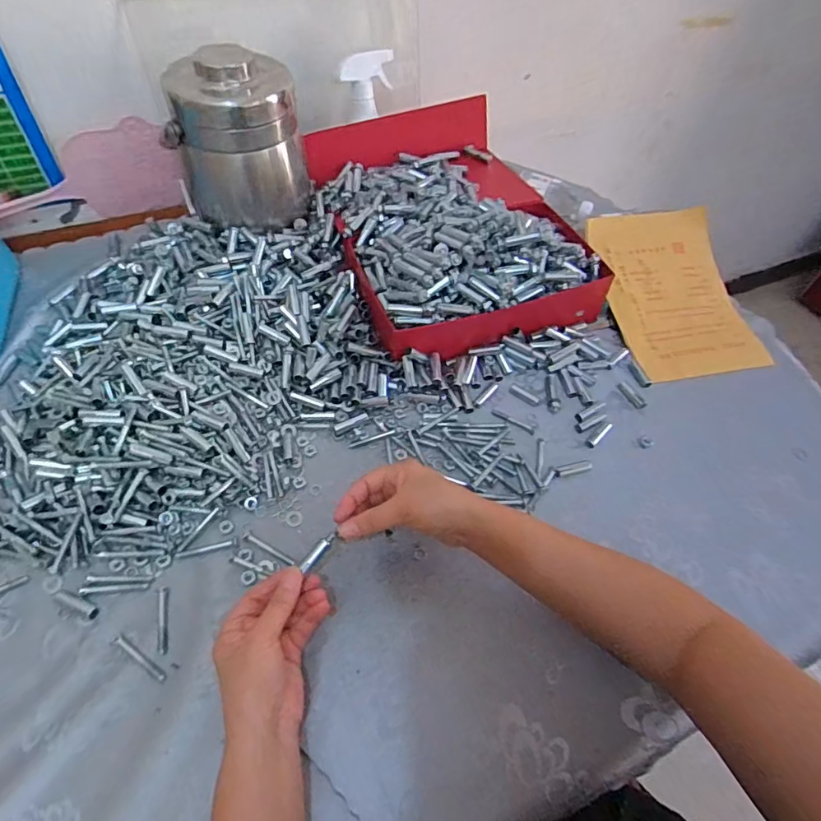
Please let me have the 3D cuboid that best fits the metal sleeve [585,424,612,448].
[{"bbox_3d":[0.214,0.027,0.576,0.043,0.011,0.011,-37,66,-25],"label":"metal sleeve"}]

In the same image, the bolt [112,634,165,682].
[{"bbox_3d":[-0.224,0.204,0.421,0.058,0.004,0.007,29,58,14],"label":"bolt"}]

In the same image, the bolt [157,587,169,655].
[{"bbox_3d":[-0.214,0.180,0.440,0.009,0.004,0.057,-12,58,-12],"label":"bolt"}]

